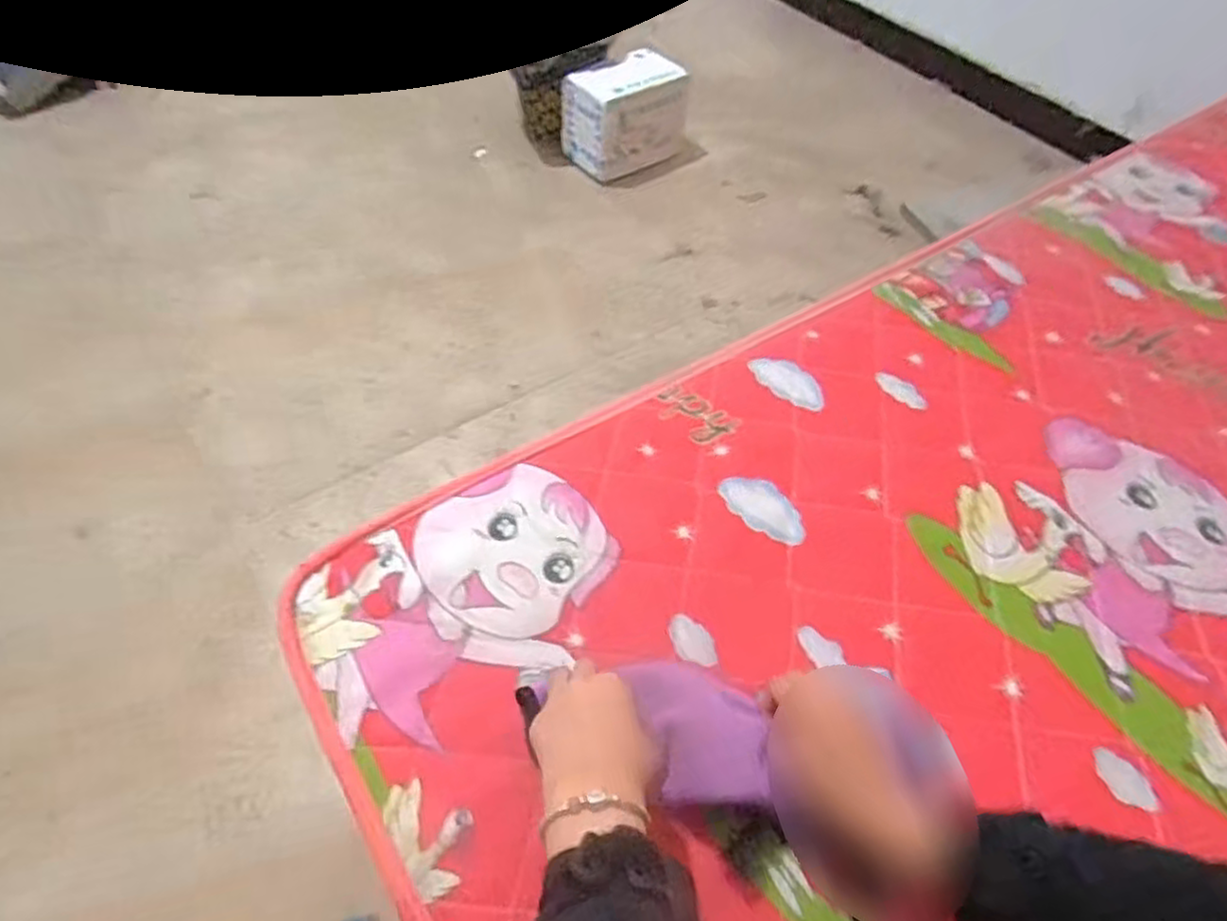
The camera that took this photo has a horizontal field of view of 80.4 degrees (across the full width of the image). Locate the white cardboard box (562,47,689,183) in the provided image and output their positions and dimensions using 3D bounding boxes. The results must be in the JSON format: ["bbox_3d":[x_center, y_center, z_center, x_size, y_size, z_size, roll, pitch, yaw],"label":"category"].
[{"bbox_3d":[0.036,-0.726,1.542,0.223,0.178,0.150,-26,59,-21],"label":"white cardboard box"}]

